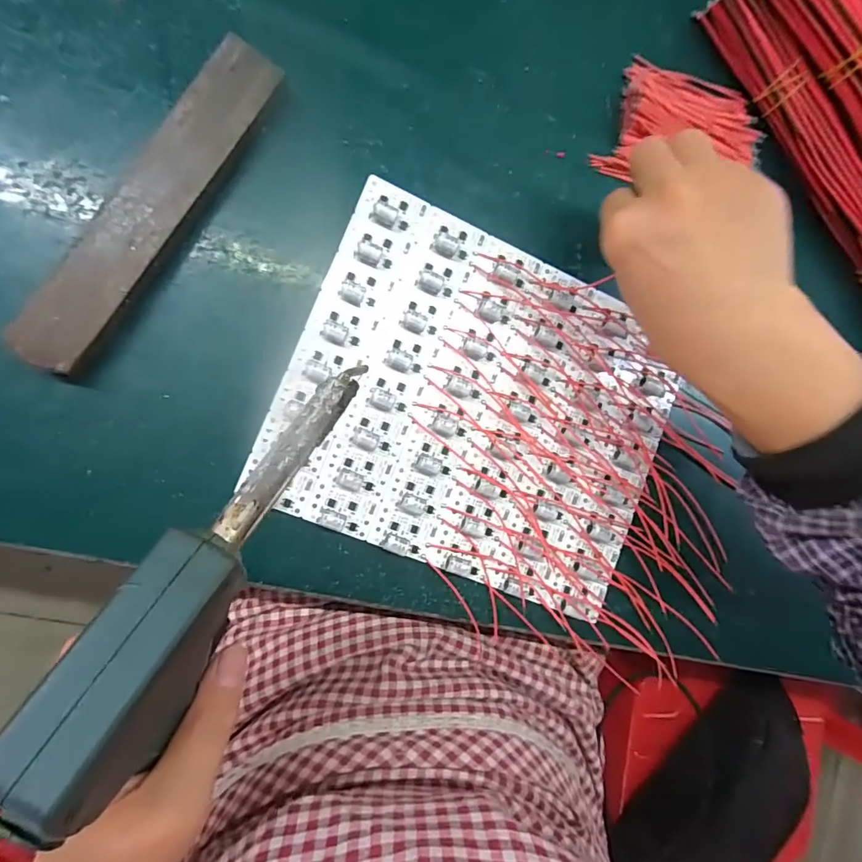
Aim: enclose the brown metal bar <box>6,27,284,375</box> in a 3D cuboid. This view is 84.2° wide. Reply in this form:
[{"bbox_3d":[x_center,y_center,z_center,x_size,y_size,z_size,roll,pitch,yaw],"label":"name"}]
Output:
[{"bbox_3d":[-0.145,-0.119,0.251,0.035,0.019,0.197,31,86,-9],"label":"brown metal bar"}]

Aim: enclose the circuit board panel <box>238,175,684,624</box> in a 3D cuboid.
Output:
[{"bbox_3d":[0.037,-0.014,0.292,0.235,0.011,0.198,22,87,-10],"label":"circuit board panel"}]

